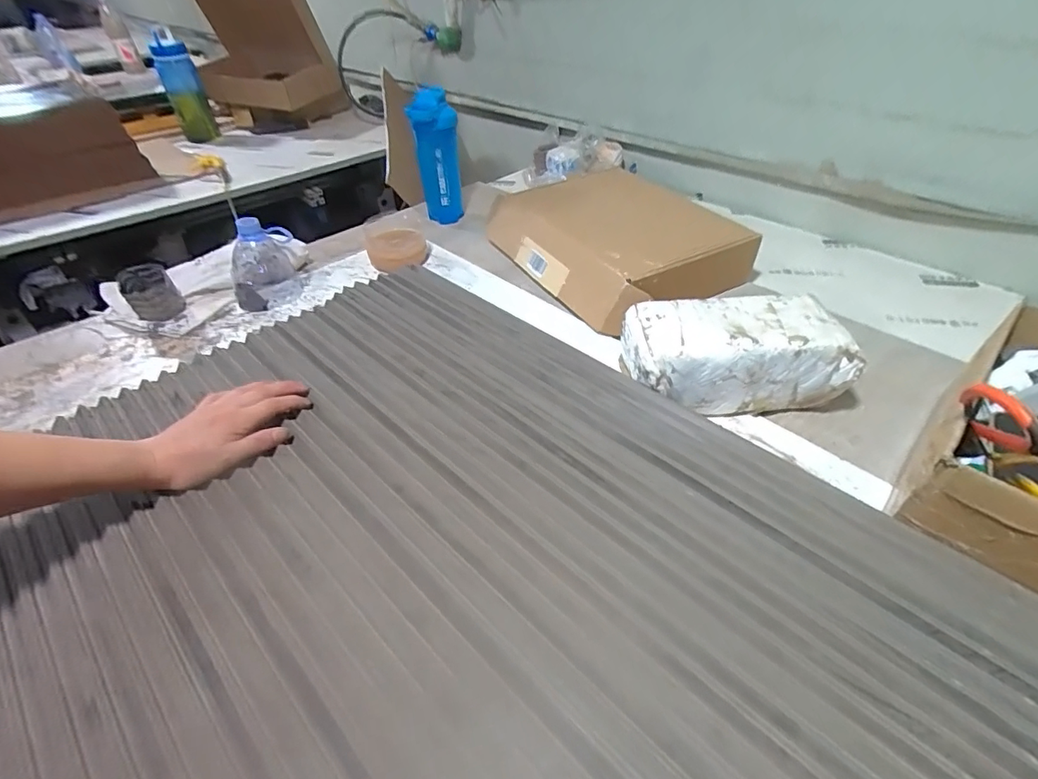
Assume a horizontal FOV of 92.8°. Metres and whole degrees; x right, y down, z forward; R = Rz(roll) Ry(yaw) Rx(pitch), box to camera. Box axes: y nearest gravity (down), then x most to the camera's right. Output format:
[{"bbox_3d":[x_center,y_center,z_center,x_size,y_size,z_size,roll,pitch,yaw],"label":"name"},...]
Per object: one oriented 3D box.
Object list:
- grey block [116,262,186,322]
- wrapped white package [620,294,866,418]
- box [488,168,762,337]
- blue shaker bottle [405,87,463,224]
[{"bbox_3d":[-0.564,-0.146,0.762,0.068,0.070,0.073,-33,51,-30],"label":"grey block"},{"bbox_3d":[0.248,-0.045,0.582,0.237,0.100,0.119,-4,42,-3],"label":"wrapped white package"},{"bbox_3d":[0.154,-0.264,0.865,0.290,0.097,0.427,-20,46,-20],"label":"box"},{"bbox_3d":[-0.157,-0.448,0.949,0.081,0.227,0.100,-6,43,-6],"label":"blue shaker bottle"}]

